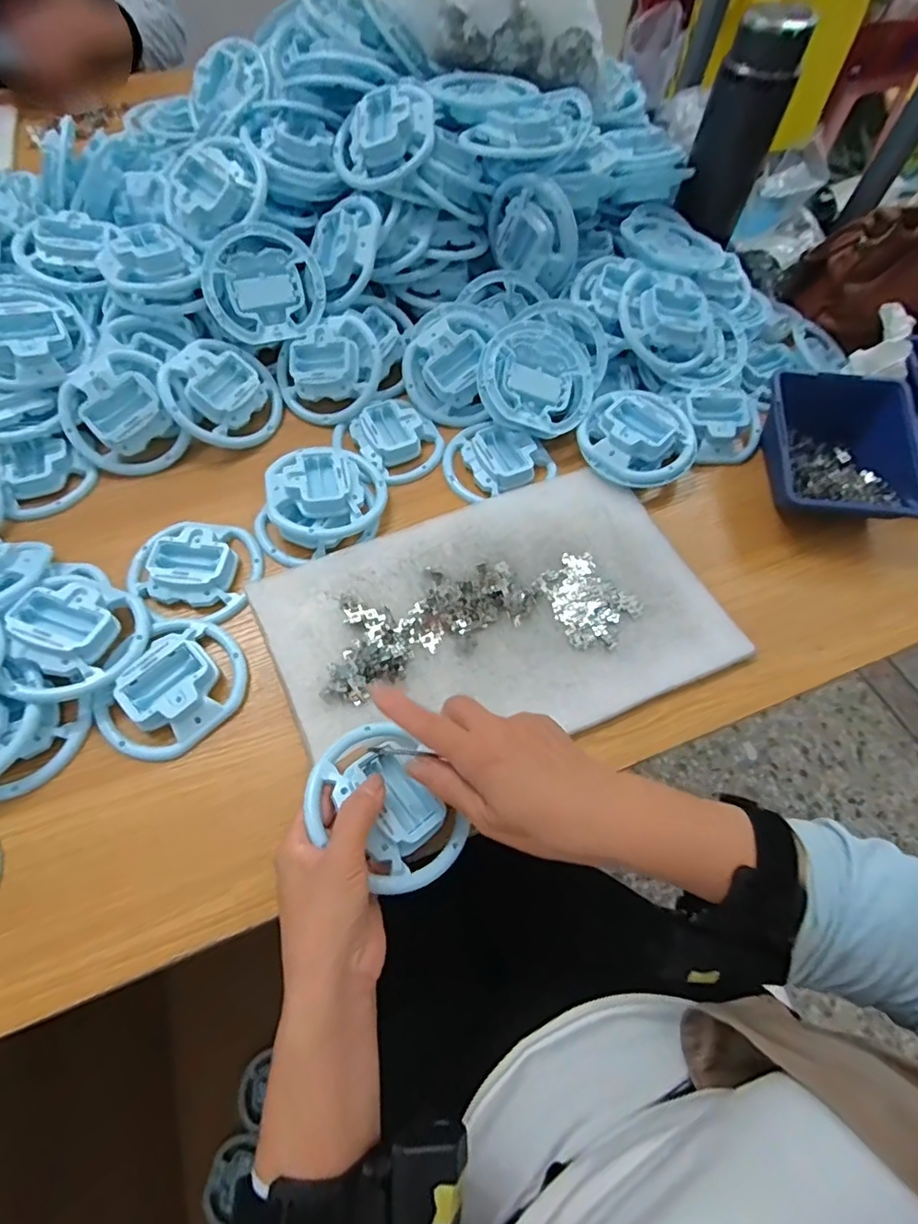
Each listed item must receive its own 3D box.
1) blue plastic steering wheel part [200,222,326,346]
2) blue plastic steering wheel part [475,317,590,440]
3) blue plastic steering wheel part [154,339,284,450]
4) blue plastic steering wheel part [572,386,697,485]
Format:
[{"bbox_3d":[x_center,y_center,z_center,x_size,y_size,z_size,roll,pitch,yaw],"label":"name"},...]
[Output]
[{"bbox_3d":[-0.182,-0.303,0.527,0.103,0.027,0.097,-20,103,-12],"label":"blue plastic steering wheel part"},{"bbox_3d":[0.074,-0.216,0.523,0.110,0.018,0.104,1,85,-15],"label":"blue plastic steering wheel part"},{"bbox_3d":[-0.213,-0.201,0.513,0.100,0.022,0.100,5,79,-31],"label":"blue plastic steering wheel part"},{"bbox_3d":[0.167,-0.164,0.523,0.104,0.037,0.104,1,62,-2],"label":"blue plastic steering wheel part"}]

